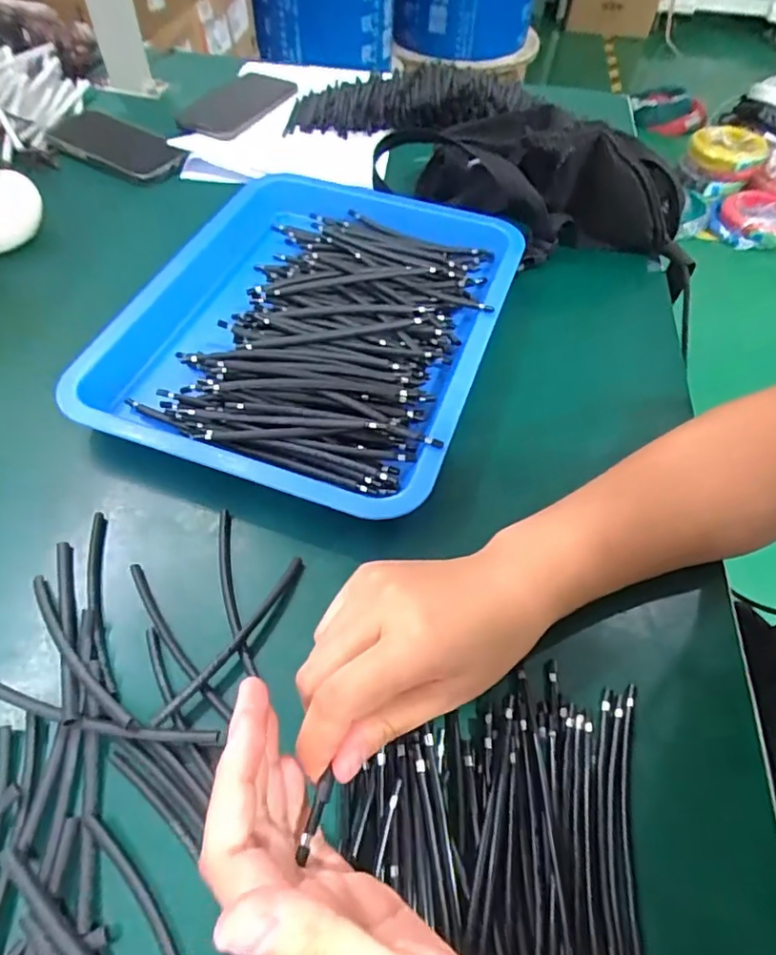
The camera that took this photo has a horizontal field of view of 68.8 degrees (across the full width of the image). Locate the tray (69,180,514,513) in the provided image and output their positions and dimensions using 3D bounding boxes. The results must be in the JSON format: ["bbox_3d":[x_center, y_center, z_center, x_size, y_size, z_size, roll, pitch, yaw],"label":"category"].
[{"bbox_3d":[-0.055,-0.131,0.452,0.273,0.048,0.334,17,57,9],"label":"tray"}]

